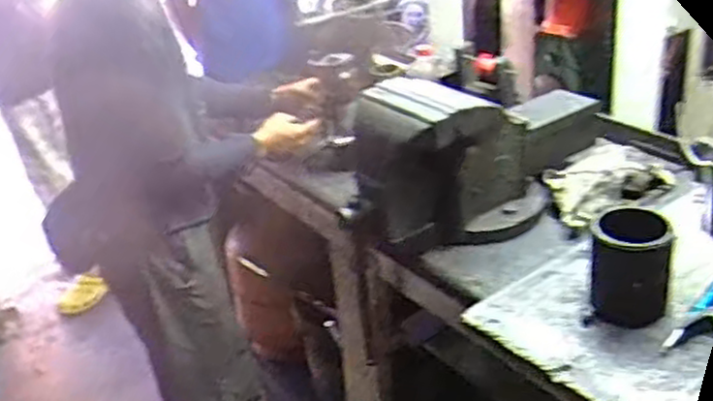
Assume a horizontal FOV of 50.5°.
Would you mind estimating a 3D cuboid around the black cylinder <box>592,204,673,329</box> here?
[{"bbox_3d":[0.384,0.096,1.061,0.098,0.141,0.113,5,31,19],"label":"black cylinder"}]

